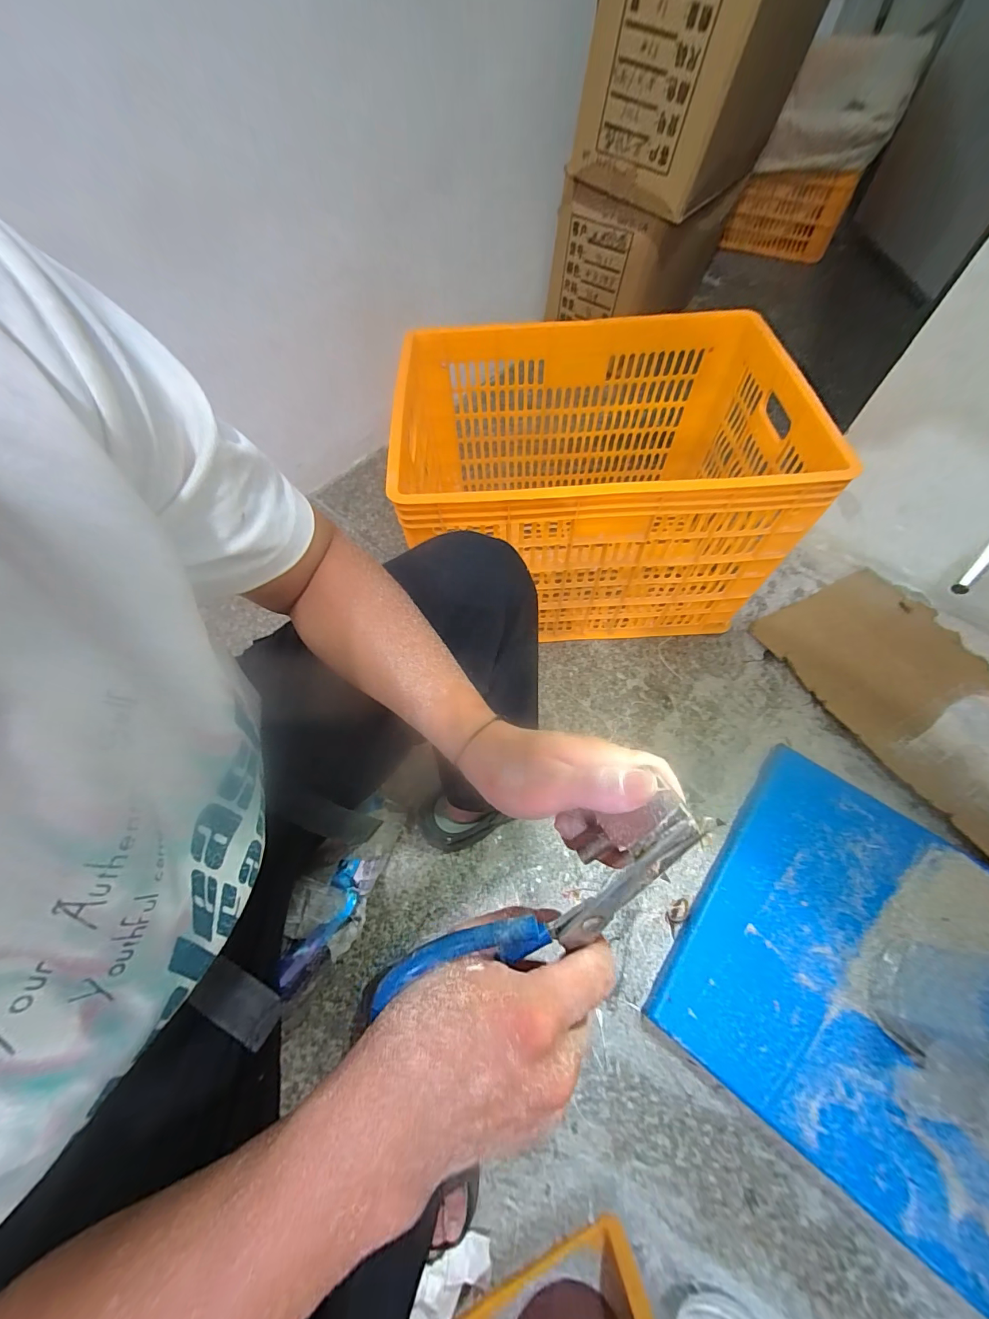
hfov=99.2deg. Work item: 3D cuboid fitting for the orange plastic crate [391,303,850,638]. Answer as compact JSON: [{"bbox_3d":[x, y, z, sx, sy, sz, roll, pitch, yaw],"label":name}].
[{"bbox_3d":[0.185,-0.356,0.871,0.677,0.408,0.506,-2,62,1],"label":"orange plastic crate"}]

